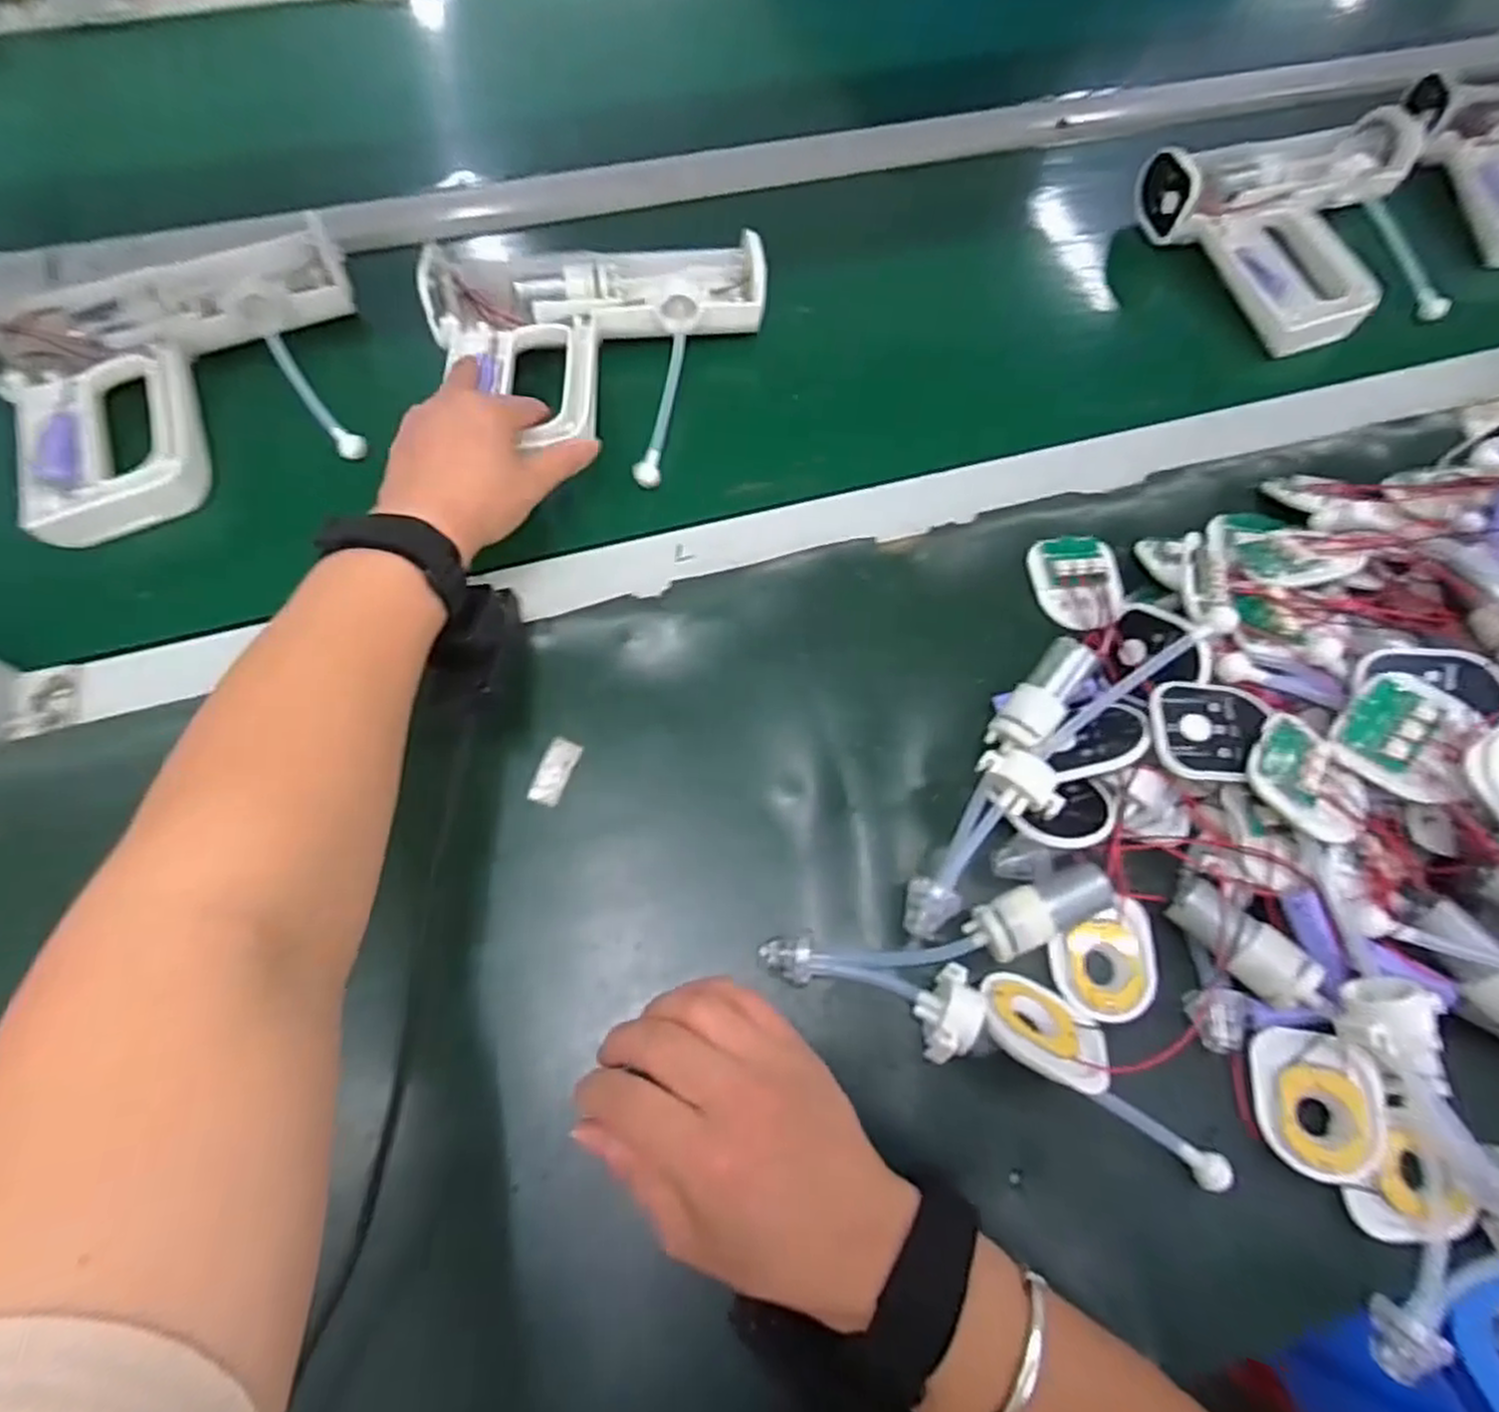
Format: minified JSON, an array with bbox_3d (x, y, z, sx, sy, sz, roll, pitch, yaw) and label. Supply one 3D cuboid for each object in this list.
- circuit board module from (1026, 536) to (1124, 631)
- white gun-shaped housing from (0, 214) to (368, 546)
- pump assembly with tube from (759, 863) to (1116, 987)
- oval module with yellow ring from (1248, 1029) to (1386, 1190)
[{"bbox_3d":[0.191,-0.074,0.436,0.051,0.007,0.060,-1,65,-2],"label":"circuit board module"},{"bbox_3d":[-0.336,-0.201,0.456,0.205,0.033,0.172,-23,67,-12],"label":"white gun-shaped housing"},{"bbox_3d":[0.087,0.106,0.347,0.157,0.027,0.030,-11,66,-7],"label":"pump assembly with tube"},{"bbox_3d":[0.250,0.174,0.331,0.047,0.016,0.058,6,65,1],"label":"oval module with yellow ring"}]

